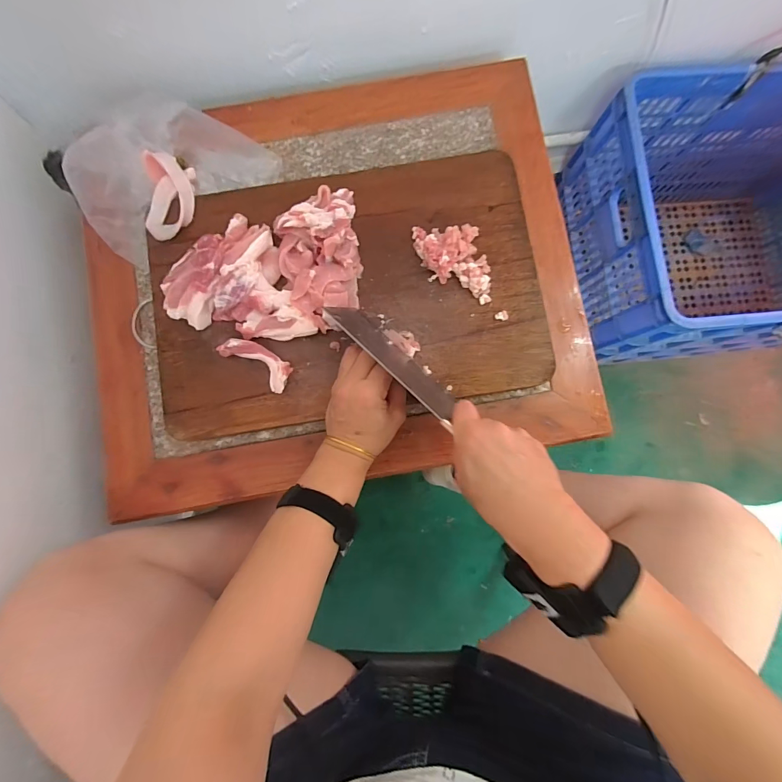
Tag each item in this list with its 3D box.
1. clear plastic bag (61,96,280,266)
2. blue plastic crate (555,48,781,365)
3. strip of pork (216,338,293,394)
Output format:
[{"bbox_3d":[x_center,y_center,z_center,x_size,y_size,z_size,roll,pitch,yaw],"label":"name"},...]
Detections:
[{"bbox_3d":[-0.292,-0.291,0.483,0.241,0.060,0.179,-37,85,-4],"label":"clear plastic bag"},{"bbox_3d":[0.683,-0.312,0.772,0.604,0.396,0.443,-7,83,-1],"label":"blue plastic crate"},{"bbox_3d":[-0.153,-0.033,0.426,0.085,0.020,0.035,31,84,3],"label":"strip of pork"}]

